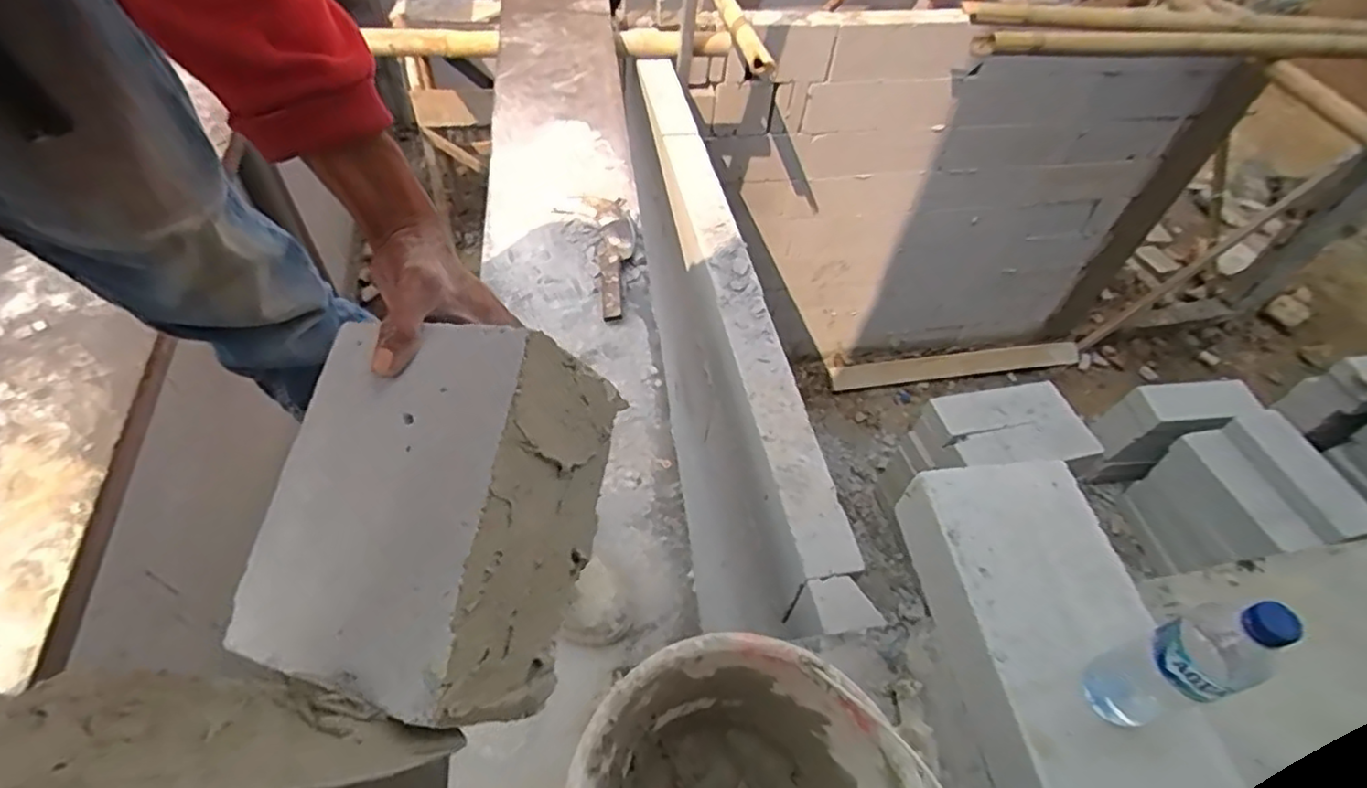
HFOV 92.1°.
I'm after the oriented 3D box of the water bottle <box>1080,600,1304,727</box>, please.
[{"bbox_3d":[0.436,0.229,0.567,0.076,0.217,0.064,-18,55,-18],"label":"water bottle"}]

